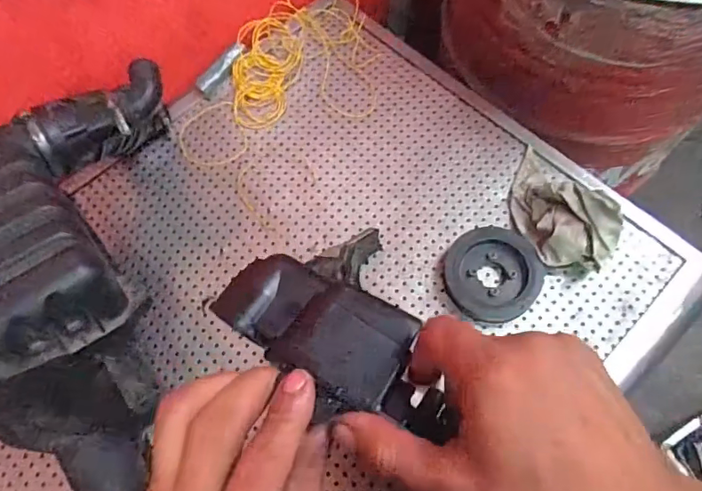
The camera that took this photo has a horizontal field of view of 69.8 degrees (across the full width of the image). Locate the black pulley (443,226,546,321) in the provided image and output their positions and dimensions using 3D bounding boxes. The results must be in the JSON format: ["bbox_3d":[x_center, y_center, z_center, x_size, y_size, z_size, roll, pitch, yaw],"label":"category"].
[{"bbox_3d":[0.209,0.038,0.749,0.136,0.031,0.143,-1,66,2],"label":"black pulley"}]

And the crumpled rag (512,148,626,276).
[{"bbox_3d":[0.303,-0.065,0.750,0.098,0.091,0.206,-18,67,-5],"label":"crumpled rag"}]

